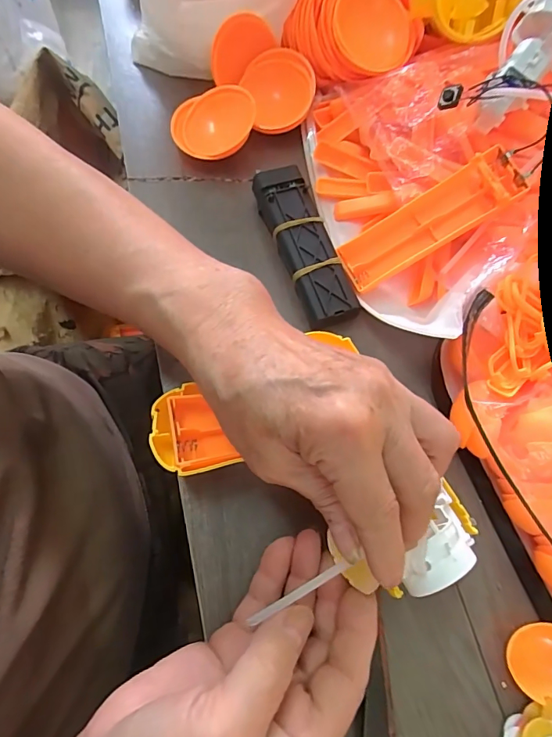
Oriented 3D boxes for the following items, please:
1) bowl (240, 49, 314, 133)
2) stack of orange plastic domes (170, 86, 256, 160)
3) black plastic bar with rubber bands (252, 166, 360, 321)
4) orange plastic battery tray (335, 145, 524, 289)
[{"bbox_3d":[0.003,-0.202,0.316,0.050,0.015,0.054,-21,83,10],"label":"bowl"},{"bbox_3d":[-0.044,-0.173,0.310,0.057,0.026,0.052,-5,71,-2],"label":"stack of orange plastic domes"},{"bbox_3d":[0.019,-0.081,0.282,0.032,0.019,0.107,-21,72,-12],"label":"black plastic bar with rubber bands"},{"bbox_3d":[0.093,-0.090,0.272,0.110,0.020,0.034,-31,72,14],"label":"orange plastic battery tray"}]

